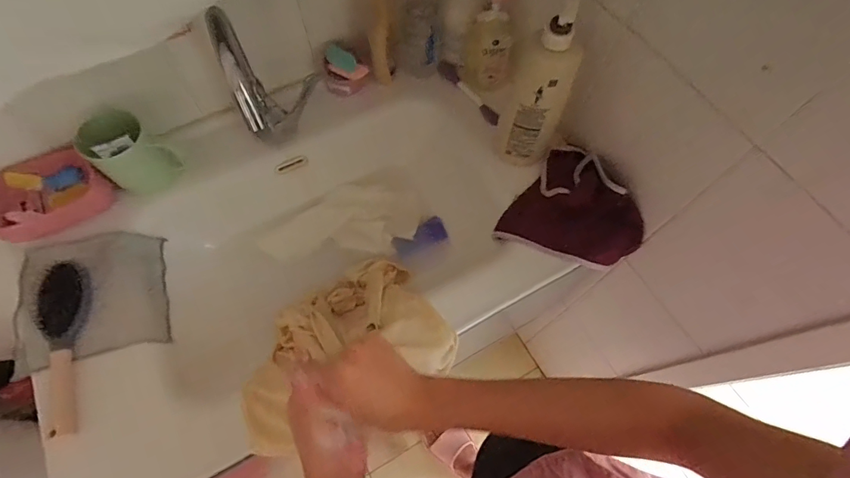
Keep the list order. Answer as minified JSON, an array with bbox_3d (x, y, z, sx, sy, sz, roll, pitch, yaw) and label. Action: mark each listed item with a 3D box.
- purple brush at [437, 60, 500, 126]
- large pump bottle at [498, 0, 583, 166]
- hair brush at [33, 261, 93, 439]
[{"bbox_3d":[0.076,-0.255,0.737,0.143,0.021,0.015,46,72,-1],"label":"purple brush"},{"bbox_3d":[0.158,-0.194,0.564,0.069,0.249,0.083,27,68,12],"label":"large pump bottle"},{"bbox_3d":[-0.466,0.134,0.537,0.055,0.026,0.223,-13,66,-6],"label":"hair brush"}]

